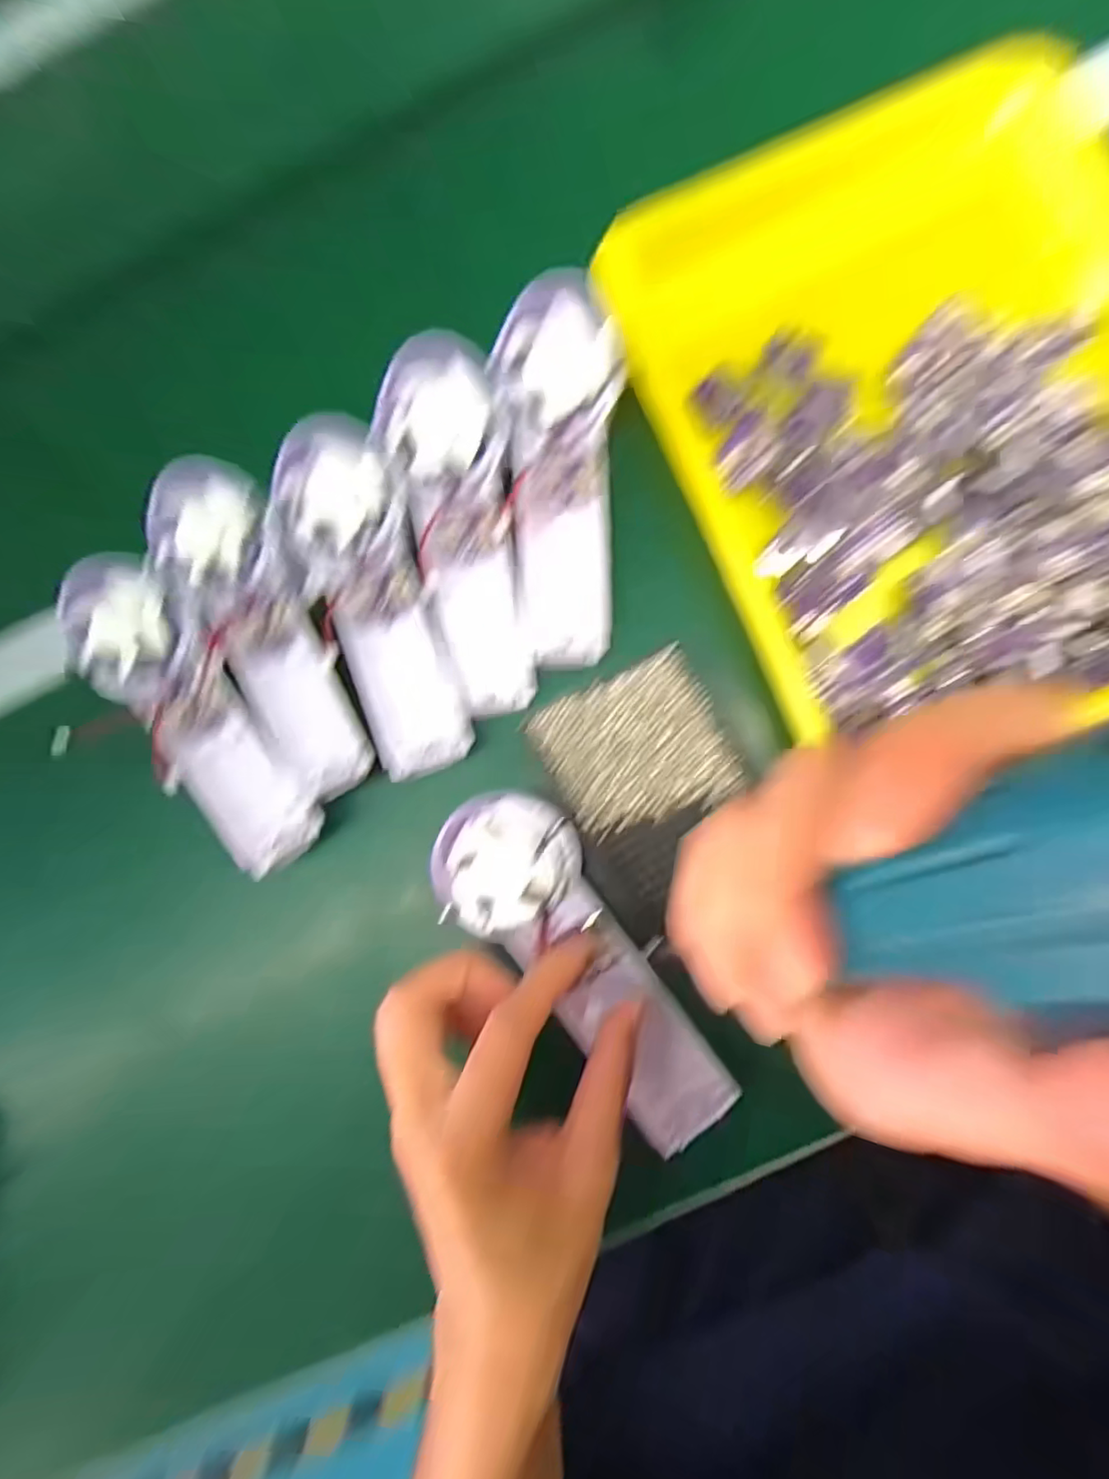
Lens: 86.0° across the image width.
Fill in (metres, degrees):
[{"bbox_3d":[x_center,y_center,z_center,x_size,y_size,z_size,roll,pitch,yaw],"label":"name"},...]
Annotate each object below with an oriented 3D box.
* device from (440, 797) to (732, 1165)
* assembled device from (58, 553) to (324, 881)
[{"bbox_3d":[0.012,0.102,0.278,0.063,0.027,0.174,-38,87,3],"label":"device"},{"bbox_3d":[-0.193,-0.012,0.307,0.068,0.024,0.186,-37,81,3],"label":"assembled device"}]

